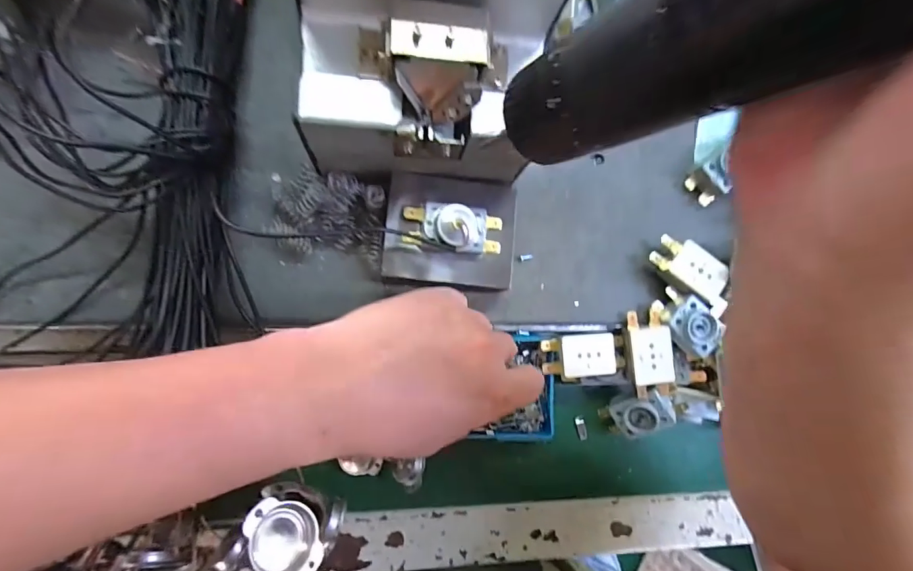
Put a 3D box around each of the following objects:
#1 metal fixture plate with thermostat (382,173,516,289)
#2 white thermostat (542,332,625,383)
[{"bbox_3d":[-0.004,-0.033,0.277,0.080,0.040,0.068,5,88,-9],"label":"metal fixture plate with thermostat"},{"bbox_3d":[0.089,0.048,0.303,0.058,0.014,0.029,-4,86,-9],"label":"white thermostat"}]

